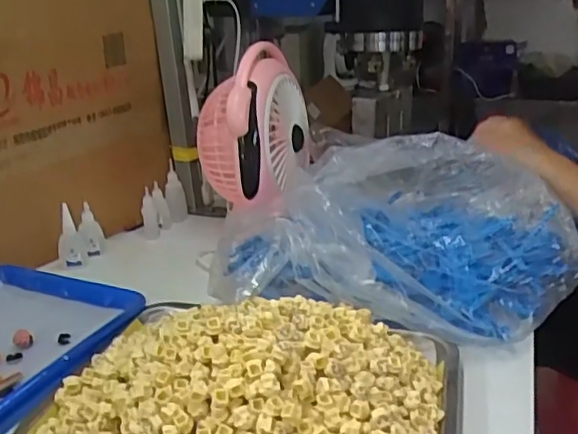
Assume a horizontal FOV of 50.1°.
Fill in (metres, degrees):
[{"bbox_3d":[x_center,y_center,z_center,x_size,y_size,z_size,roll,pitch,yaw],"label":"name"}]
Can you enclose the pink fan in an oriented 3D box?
[{"bbox_3d":[-0.050,-0.127,0.897,0.164,0.208,0.172,-2,20,-2],"label":"pink fan"}]

